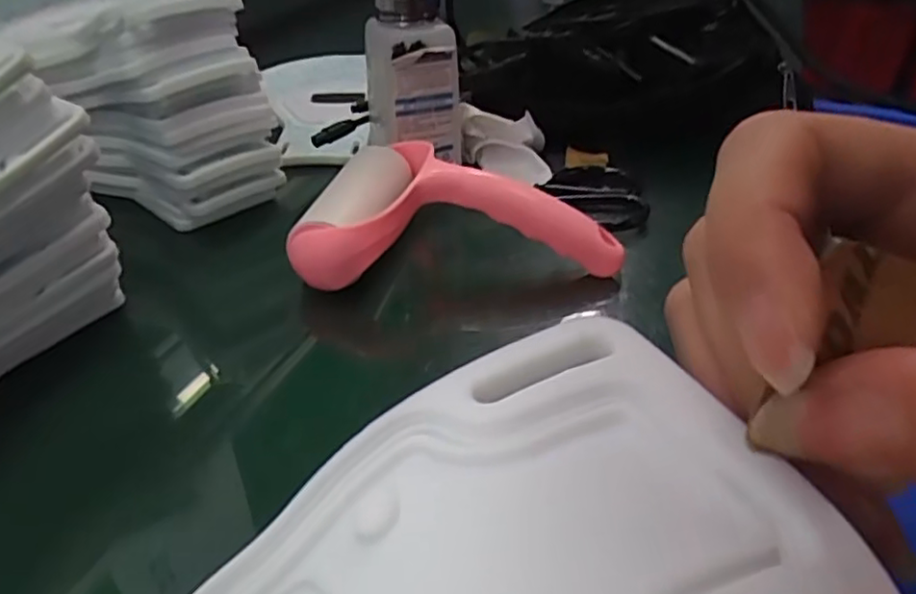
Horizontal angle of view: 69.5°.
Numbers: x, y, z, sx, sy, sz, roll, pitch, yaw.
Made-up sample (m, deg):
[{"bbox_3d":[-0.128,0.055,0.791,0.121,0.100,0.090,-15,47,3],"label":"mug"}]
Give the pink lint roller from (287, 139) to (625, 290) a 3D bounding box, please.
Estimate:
[{"bbox_3d":[0.000,-0.054,0.378,0.174,0.049,0.098,-1,36,0],"label":"pink lint roller"}]

